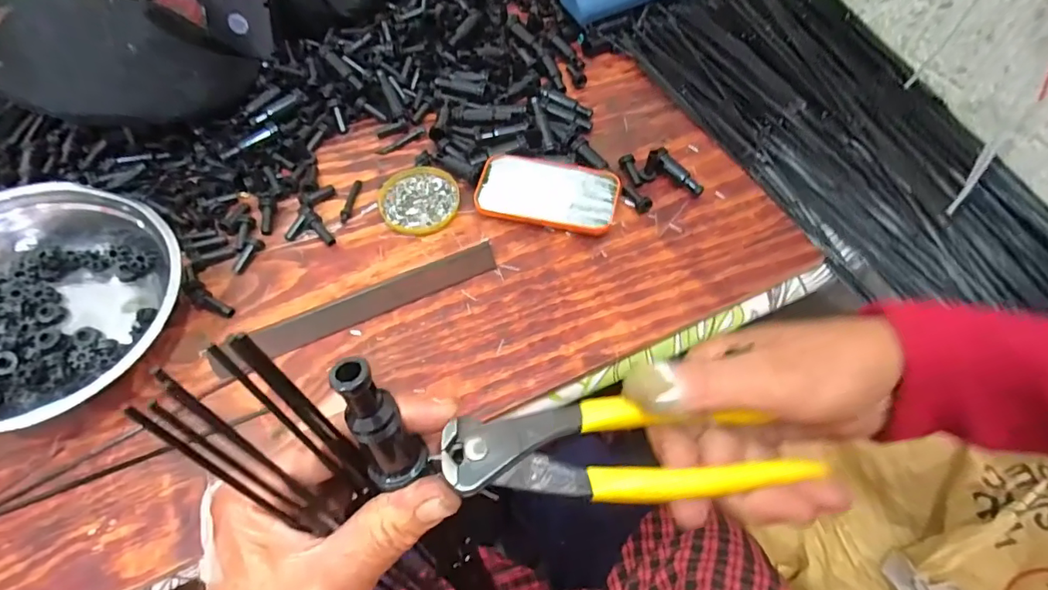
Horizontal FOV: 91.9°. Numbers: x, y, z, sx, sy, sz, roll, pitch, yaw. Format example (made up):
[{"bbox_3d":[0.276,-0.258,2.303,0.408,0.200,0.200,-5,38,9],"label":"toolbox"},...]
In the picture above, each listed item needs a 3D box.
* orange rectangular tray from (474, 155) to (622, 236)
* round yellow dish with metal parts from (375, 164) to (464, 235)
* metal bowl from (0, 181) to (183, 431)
[{"bbox_3d":[0.025,-0.106,0.535,0.143,0.021,0.076,11,60,6],"label":"orange rectangular tray"},{"bbox_3d":[-0.112,-0.102,0.545,0.082,0.009,0.090,0,59,0],"label":"round yellow dish with metal parts"},{"bbox_3d":[-0.434,-0.005,0.446,0.218,0.089,0.218,0,59,0],"label":"metal bowl"}]

